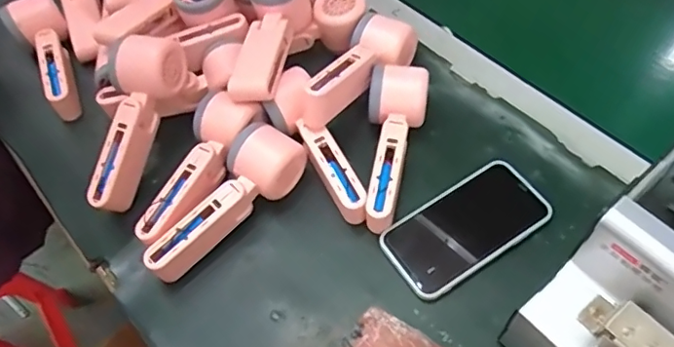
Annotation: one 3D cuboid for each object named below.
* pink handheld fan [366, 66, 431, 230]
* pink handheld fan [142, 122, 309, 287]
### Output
[{"bbox_3d":[0.050,-0.026,0.515,0.056,0.044,0.159,8,70,8],"label":"pink handheld fan"},{"bbox_3d":[-0.101,0.025,0.494,0.054,0.055,0.167,37,66,24],"label":"pink handheld fan"}]

